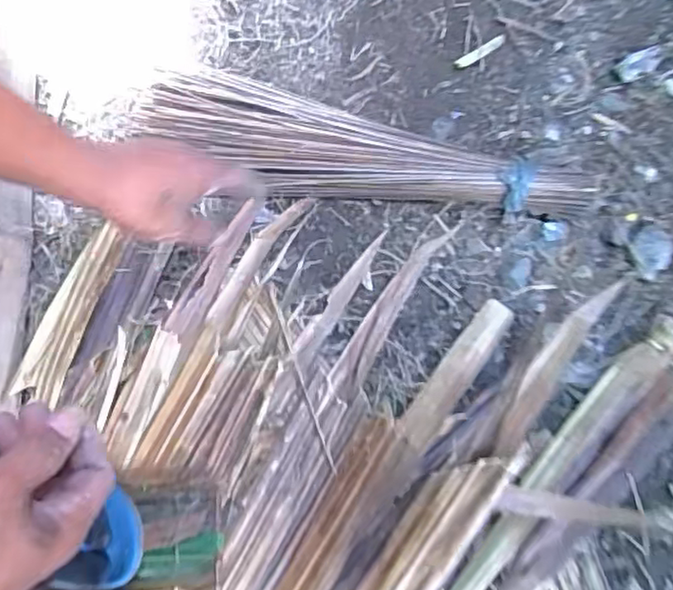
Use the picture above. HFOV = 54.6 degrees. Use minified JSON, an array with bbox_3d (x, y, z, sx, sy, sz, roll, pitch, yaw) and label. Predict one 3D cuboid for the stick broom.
[{"bbox_3d":[0.033,-0.146,0.706,0.476,0.113,0.071,11,76,7],"label":"stick broom"}]

